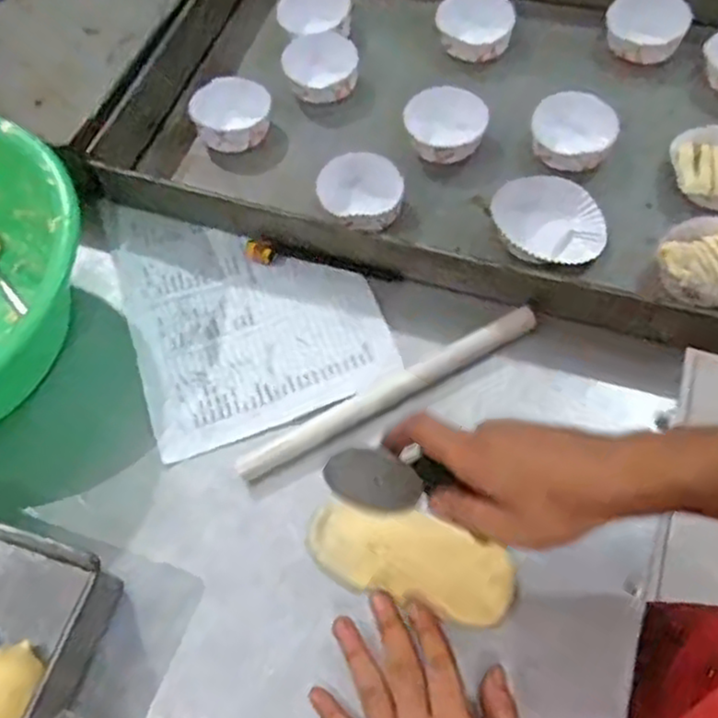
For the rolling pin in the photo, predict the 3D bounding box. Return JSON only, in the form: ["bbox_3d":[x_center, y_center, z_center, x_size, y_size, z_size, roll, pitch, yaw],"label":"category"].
[{"bbox_3d":[0.025,0.025,0.593,0.267,0.024,0.021,-26,65,-11],"label":"rolling pin"}]

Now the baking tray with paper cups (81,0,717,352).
[{"bbox_3d":[0.135,-0.256,0.709,0.679,0.055,0.436,17,65,11],"label":"baking tray with paper cups"}]

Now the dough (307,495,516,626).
[{"bbox_3d":[0.036,0.141,0.523,0.147,0.014,0.060,15,65,12],"label":"dough"}]

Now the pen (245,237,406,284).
[{"bbox_3d":[-0.034,-0.087,0.658,0.146,0.017,0.021,12,64,8],"label":"pen"}]

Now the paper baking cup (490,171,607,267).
[{"bbox_3d":[0.169,-0.123,0.650,0.095,0.028,0.083,-7,63,-1],"label":"paper baking cup"}]

